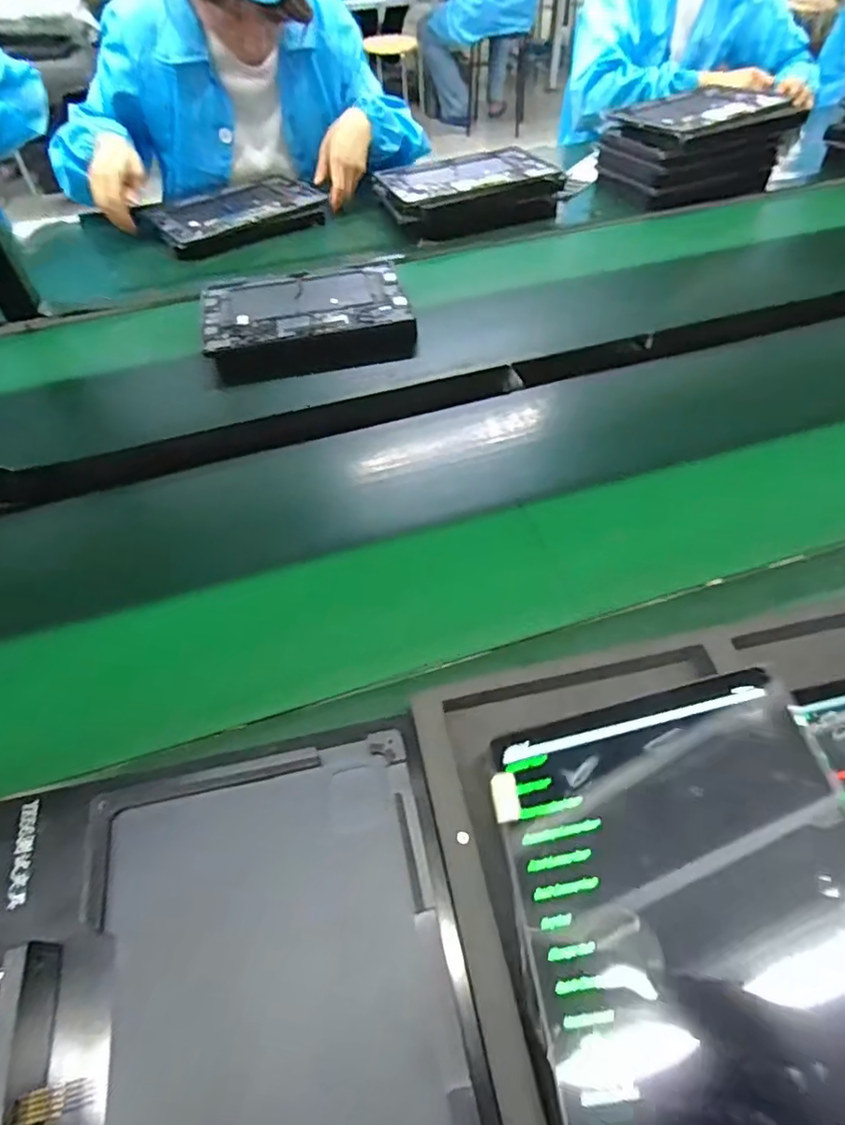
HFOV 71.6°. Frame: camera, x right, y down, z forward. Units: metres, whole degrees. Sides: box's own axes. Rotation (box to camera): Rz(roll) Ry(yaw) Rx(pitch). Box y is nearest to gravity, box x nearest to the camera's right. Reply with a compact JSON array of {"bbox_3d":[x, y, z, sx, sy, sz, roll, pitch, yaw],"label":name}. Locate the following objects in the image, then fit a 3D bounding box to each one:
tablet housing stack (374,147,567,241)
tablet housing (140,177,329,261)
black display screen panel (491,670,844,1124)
[{"bbox_3d":[0.076,-0.603,0.938,0.274,0.059,0.207,-13,53,-9],"label":"tablet housing stack"},{"bbox_3d":[-0.303,-0.574,0.963,0.266,0.034,0.161,-30,57,-20],"label":"tablet housing"},{"bbox_3d":[0.133,0.183,0.265,0.164,0.008,0.249,-18,51,11],"label":"black display screen panel"}]

